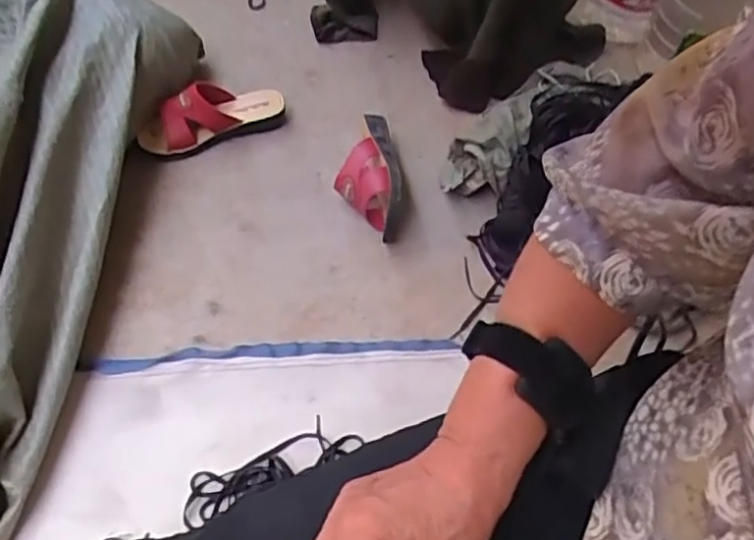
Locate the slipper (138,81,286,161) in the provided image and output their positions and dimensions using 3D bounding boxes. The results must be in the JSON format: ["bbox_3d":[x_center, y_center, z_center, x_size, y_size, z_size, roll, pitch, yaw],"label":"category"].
[{"bbox_3d":[-0.264,-0.243,1.079,0.235,0.081,0.083,-20,58,-14],"label":"slipper"}]

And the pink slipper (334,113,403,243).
[{"bbox_3d":[-0.014,-0.140,1.000,0.094,0.084,0.218,-2,56,-2],"label":"pink slipper"}]

